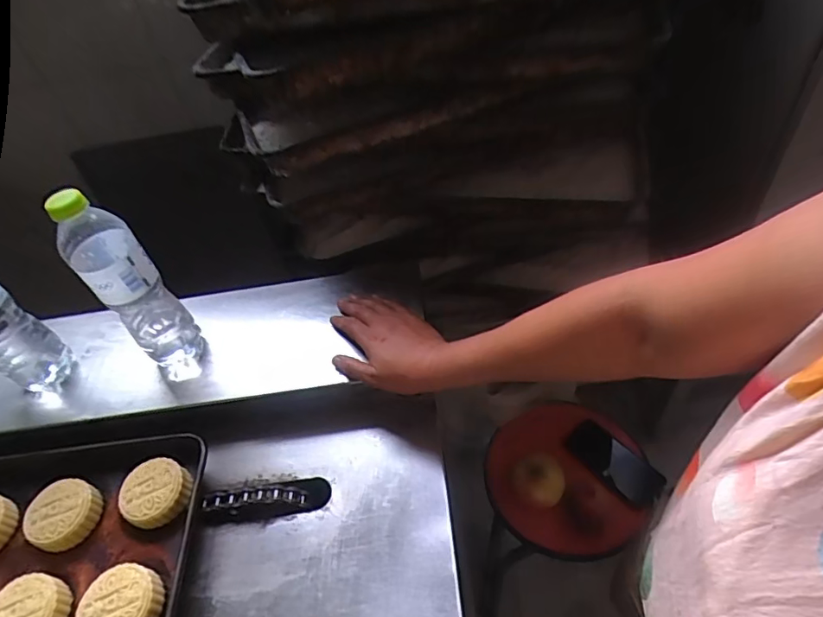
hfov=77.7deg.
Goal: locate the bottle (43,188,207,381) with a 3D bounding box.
[{"bbox_3d":[-0.287,-0.019,0.536,0.061,0.232,0.069,13,50,19],"label":"bottle"}]

